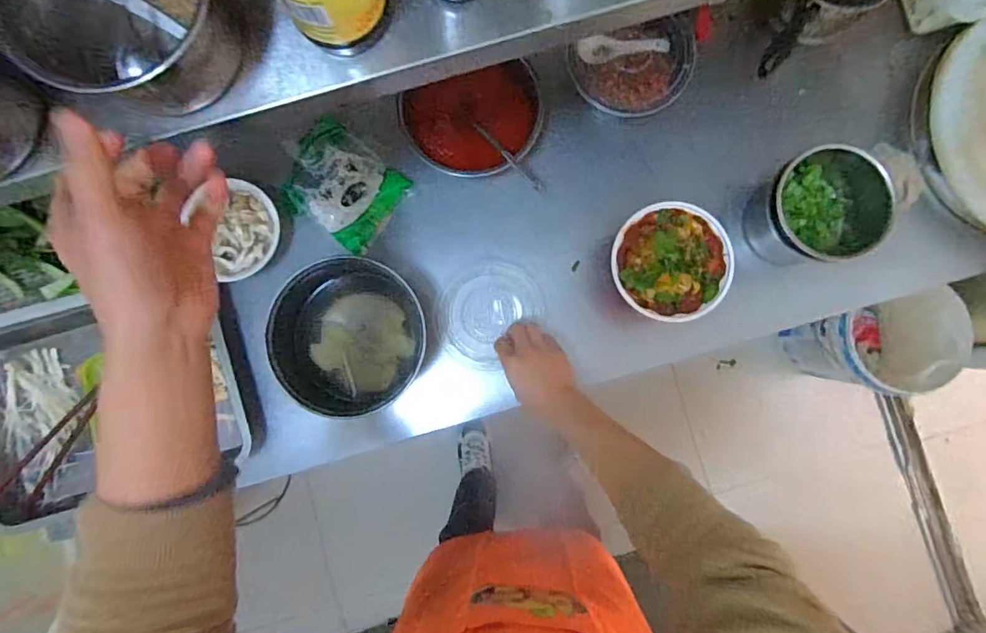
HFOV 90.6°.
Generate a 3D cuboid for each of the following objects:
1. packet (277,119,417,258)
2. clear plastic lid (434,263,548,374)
[{"bbox_3d":[-0.226,-0.197,0.728,0.168,0.030,0.147,37,91,-10],"label":"packet"},{"bbox_3d":[-0.007,-0.010,0.733,0.165,0.014,0.145,-43,110,-7],"label":"clear plastic lid"}]

